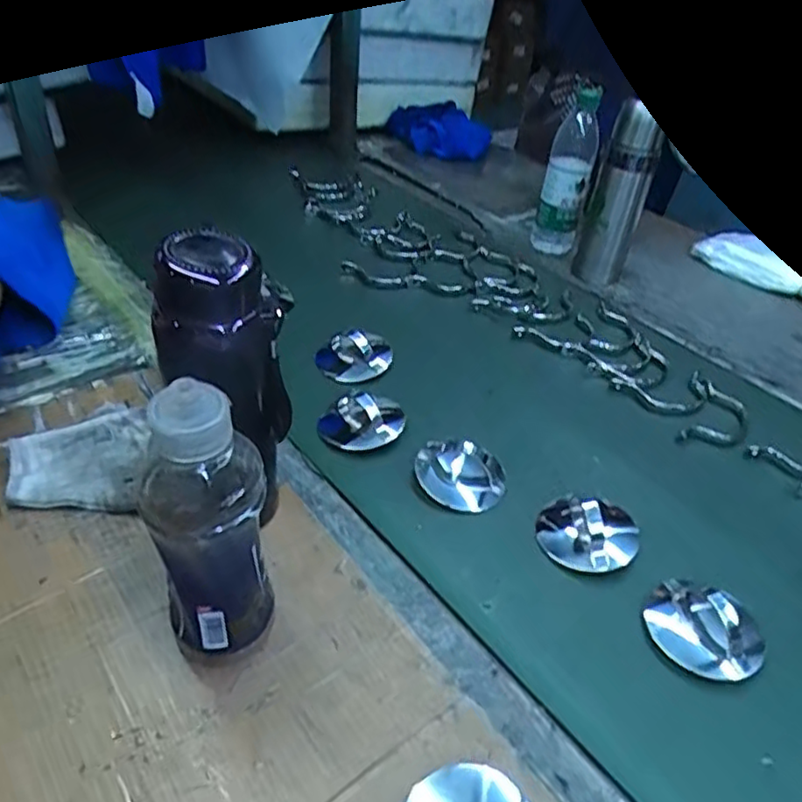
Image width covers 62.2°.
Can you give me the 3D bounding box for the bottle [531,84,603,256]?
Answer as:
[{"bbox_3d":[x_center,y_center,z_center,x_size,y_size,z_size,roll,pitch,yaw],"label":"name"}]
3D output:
[{"bbox_3d":[0.245,-0.337,0.977,0.064,0.213,0.069,11,39,8],"label":"bottle"}]

